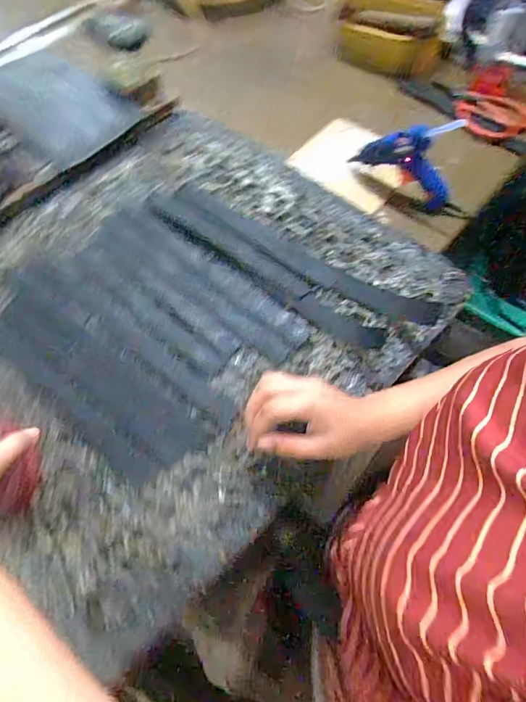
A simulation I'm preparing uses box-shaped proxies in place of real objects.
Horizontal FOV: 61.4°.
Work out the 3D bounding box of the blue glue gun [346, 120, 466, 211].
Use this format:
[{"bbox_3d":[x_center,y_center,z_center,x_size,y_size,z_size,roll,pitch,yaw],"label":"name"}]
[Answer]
[{"bbox_3d":[0.179,-0.255,0.573,0.134,0.109,0.028,23,64,16],"label":"blue glue gun"}]

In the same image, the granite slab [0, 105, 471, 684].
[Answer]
[{"bbox_3d":[-0.109,-0.053,0.518,0.498,0.030,0.546,38,69,22],"label":"granite slab"}]

